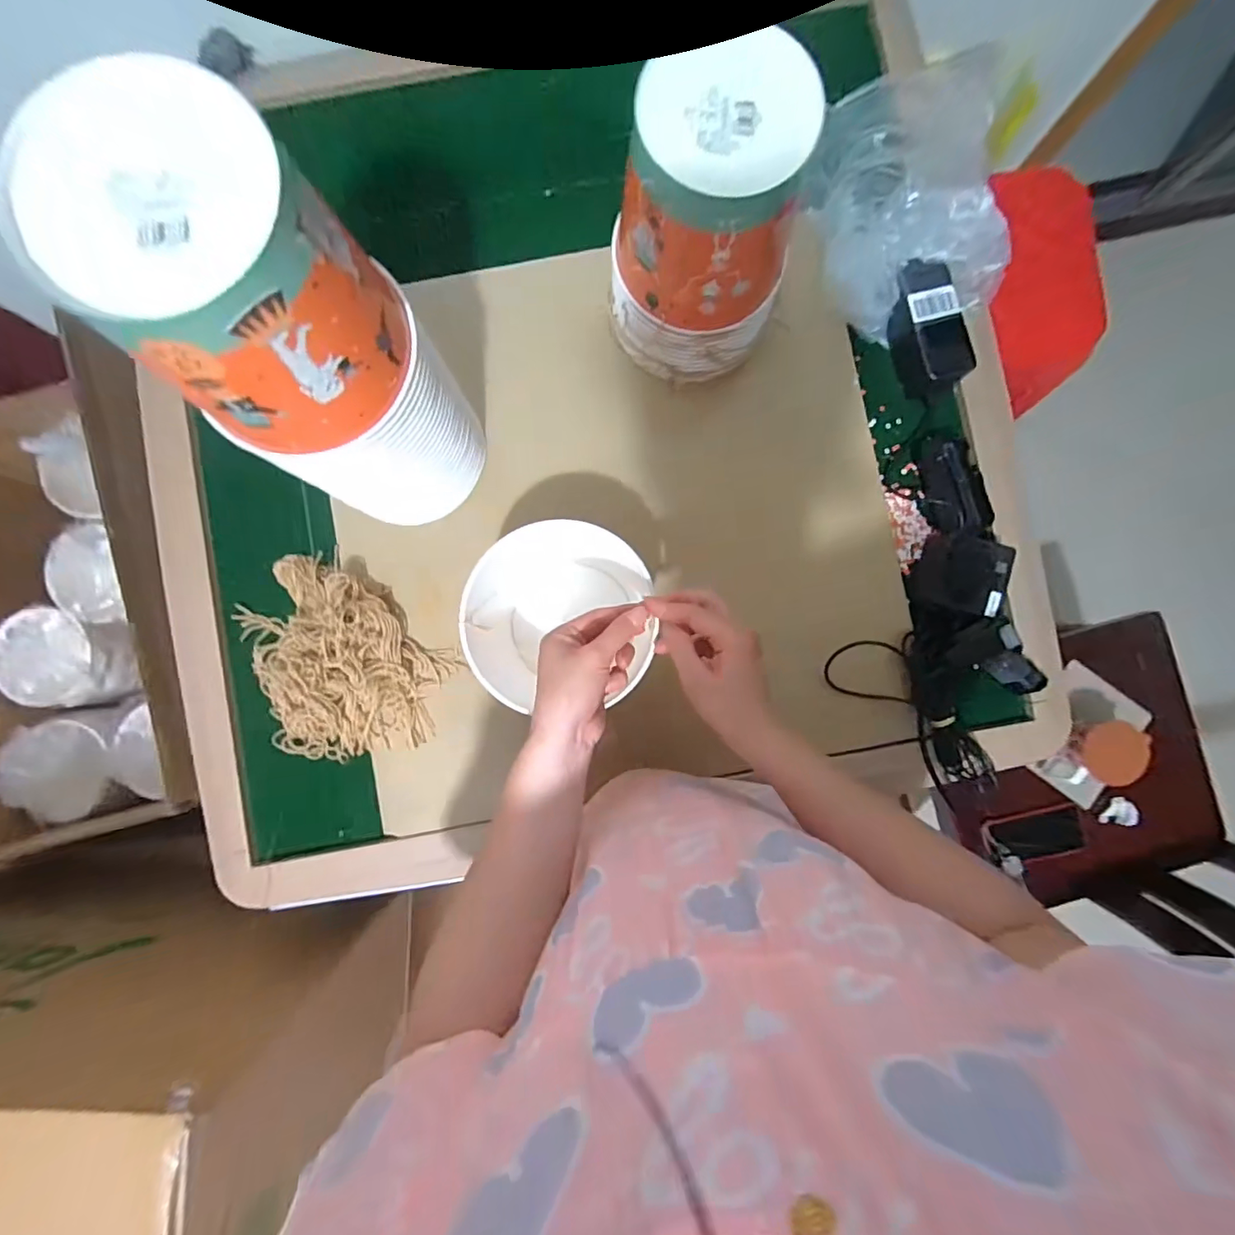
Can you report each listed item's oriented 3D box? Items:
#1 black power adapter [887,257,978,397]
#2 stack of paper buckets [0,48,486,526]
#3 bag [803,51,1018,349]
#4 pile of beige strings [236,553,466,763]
[{"bbox_3d":[0.333,-0.310,0.569,0.065,0.042,0.131,-16,87,-1],"label":"black power adapter"},{"bbox_3d":[-0.220,-0.181,0.403,0.134,0.313,0.146,34,87,2],"label":"stack of paper buckets"},{"bbox_3d":[0.306,-0.459,0.563,0.192,0.071,0.288,-6,86,-1],"label":"bag"},{"bbox_3d":[-0.301,0.053,0.548,0.238,0.048,0.187,38,87,2],"label":"pile of beige strings"}]

